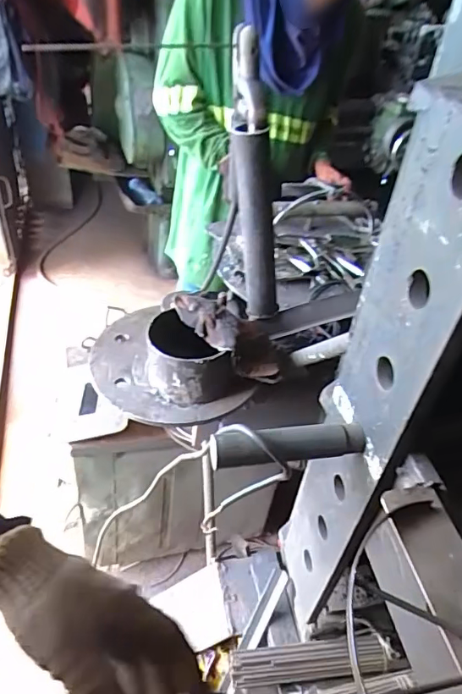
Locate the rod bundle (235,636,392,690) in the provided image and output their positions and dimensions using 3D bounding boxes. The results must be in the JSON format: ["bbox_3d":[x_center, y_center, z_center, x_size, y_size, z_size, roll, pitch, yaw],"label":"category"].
[{"bbox_3d":[0.132,0.514,0.796,0.258,0.033,0.056,-1,40,-9],"label":"rod bundle"}]

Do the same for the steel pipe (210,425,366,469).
[{"bbox_3d":[0.058,0.100,0.495,0.155,0.029,0.032,-3,41,-11],"label":"steel pipe"}]

